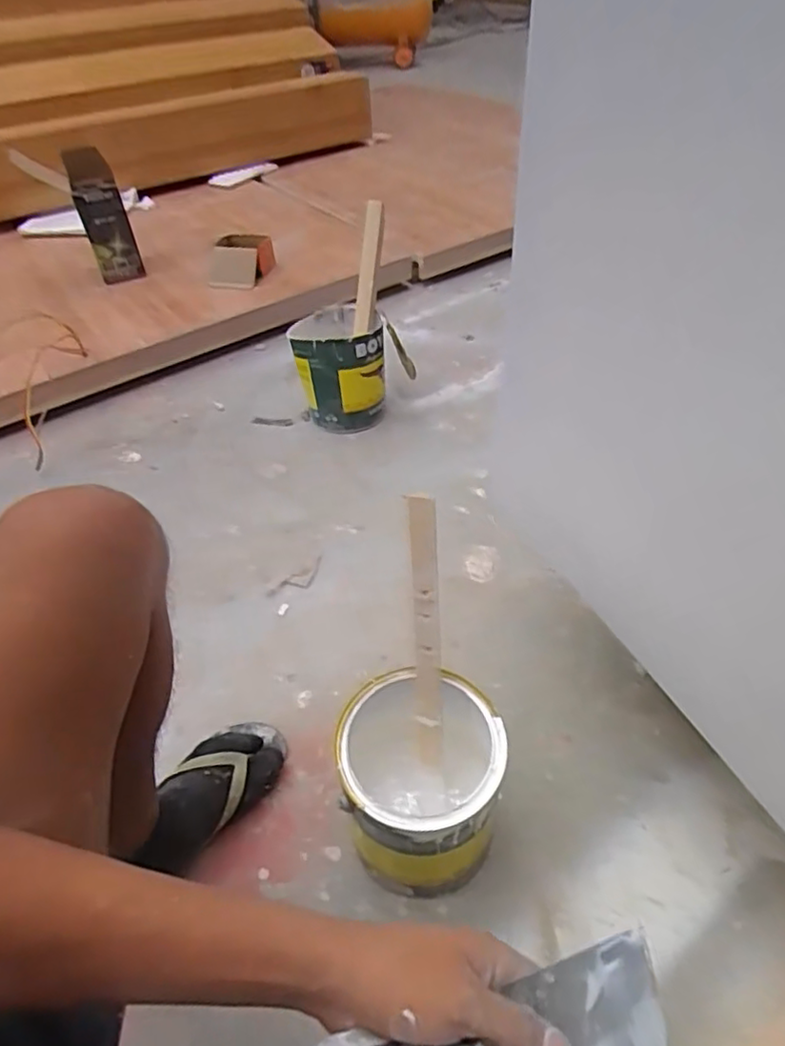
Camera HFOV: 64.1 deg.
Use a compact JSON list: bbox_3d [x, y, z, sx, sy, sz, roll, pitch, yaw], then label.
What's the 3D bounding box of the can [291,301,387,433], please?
[{"bbox_3d":[-0.108,-0.313,1.289,0.184,0.193,0.151,0,44,3],"label":"can"}]

